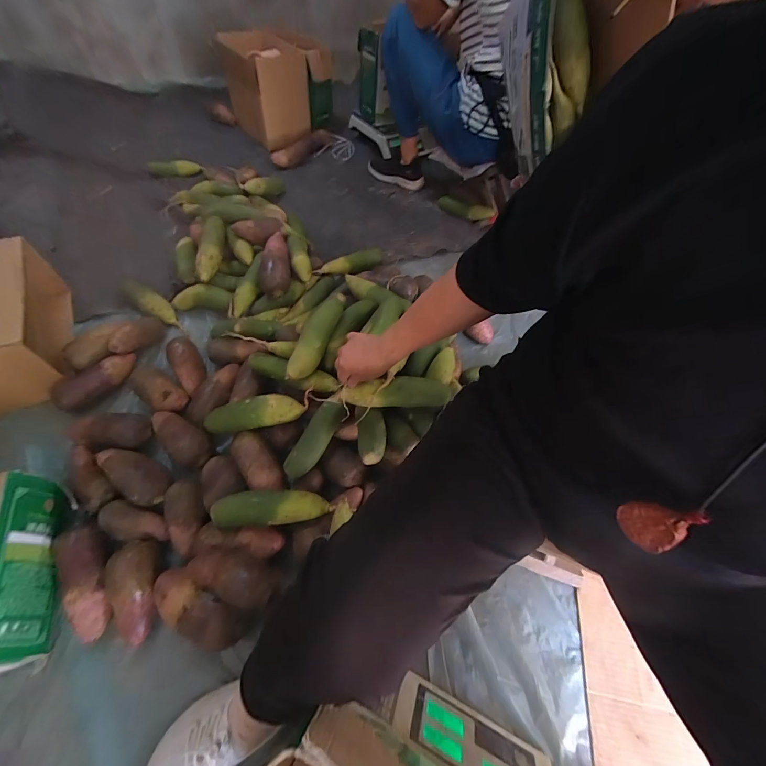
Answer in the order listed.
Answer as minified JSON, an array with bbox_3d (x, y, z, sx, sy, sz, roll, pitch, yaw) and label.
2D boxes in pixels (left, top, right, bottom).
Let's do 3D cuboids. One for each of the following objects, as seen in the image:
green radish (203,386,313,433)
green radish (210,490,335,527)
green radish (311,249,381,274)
[{"bbox_3d":[-0.242,0.059,0.662,0.193,0.047,0.052,-7,59,-8],"label":"green radish"},{"bbox_3d":[-0.185,0.207,0.579,0.184,0.047,0.060,-4,59,-6],"label":"green radish"},{"bbox_3d":[-0.095,-0.348,0.997,0.234,0.048,0.049,-28,63,-33],"label":"green radish"}]

